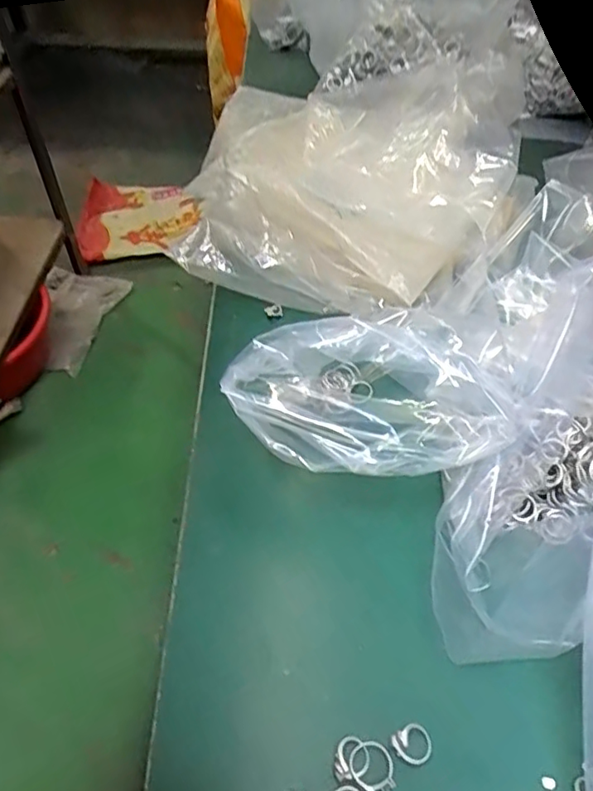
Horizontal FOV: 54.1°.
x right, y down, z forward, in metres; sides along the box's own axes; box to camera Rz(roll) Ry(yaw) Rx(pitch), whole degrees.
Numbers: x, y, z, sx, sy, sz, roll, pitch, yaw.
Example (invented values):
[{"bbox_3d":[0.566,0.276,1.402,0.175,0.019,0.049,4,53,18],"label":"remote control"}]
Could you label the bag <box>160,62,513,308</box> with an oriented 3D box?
[{"bbox_3d":[0.069,-0.266,0.665,0.367,0.079,0.423,3,50,1],"label":"bag"}]

